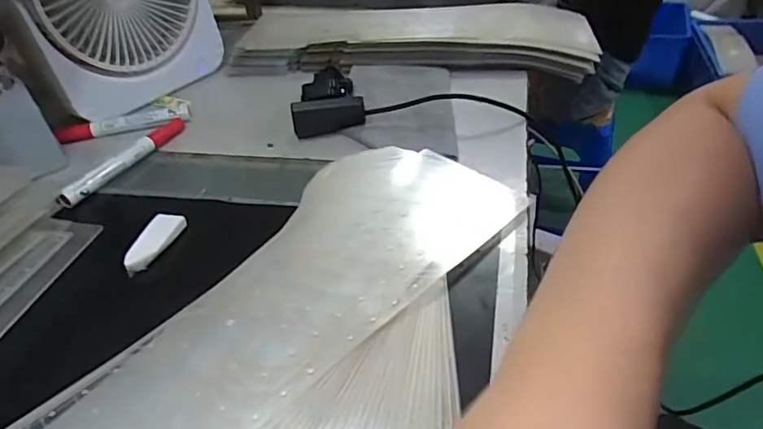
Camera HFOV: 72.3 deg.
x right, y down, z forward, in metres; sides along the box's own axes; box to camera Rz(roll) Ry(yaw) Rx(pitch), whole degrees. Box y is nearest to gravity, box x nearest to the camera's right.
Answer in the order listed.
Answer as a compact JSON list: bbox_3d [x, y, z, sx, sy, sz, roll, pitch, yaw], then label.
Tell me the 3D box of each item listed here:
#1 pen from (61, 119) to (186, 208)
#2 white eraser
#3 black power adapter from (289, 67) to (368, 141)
[{"bbox_3d":[-0.240,-0.053,0.492,0.018,0.018,0.142,15,44,23],"label":"pen"},{"bbox_3d":[-0.171,0.021,0.394,0.023,0.014,0.056,4,41,11],"label":"white eraser"},{"bbox_3d":[-0.054,-0.111,0.514,0.068,0.057,0.035,-10,40,-5],"label":"black power adapter"}]

